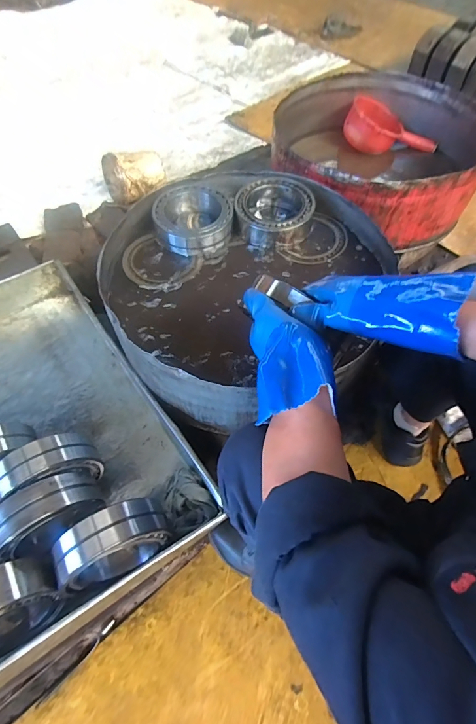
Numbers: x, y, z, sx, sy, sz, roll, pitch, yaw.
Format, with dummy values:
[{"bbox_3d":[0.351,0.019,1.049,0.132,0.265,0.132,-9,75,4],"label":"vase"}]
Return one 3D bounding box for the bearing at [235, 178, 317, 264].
[{"bbox_3d":[0.069,-0.328,0.820,0.179,0.064,0.167,-38,65,-21],"label":"bearing"}]

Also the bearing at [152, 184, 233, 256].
[{"bbox_3d":[-0.097,-0.312,0.815,0.169,0.058,0.170,3,58,2],"label":"bearing"}]

